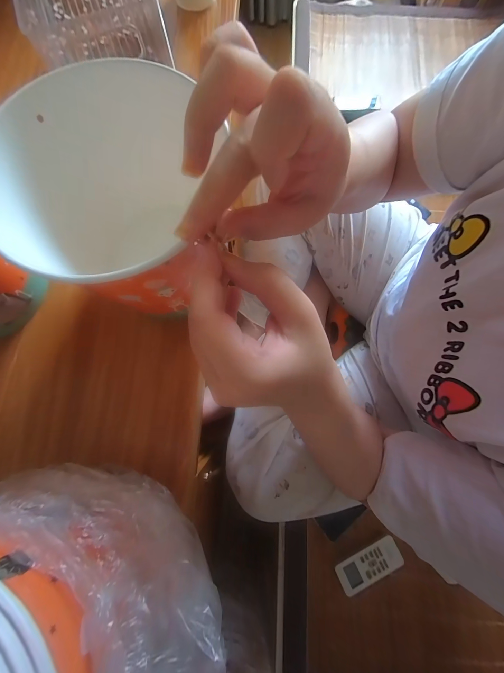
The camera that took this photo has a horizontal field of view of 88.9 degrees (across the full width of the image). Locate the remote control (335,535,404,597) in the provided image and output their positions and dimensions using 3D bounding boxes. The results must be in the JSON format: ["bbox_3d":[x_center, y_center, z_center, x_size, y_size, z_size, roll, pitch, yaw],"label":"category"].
[{"bbox_3d":[0.236,0.456,0.514,0.132,0.014,0.055,-23,78,-4],"label":"remote control"}]

